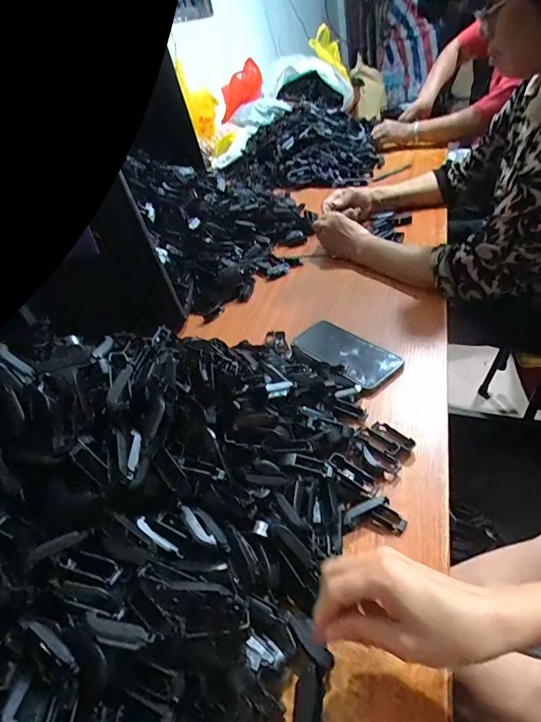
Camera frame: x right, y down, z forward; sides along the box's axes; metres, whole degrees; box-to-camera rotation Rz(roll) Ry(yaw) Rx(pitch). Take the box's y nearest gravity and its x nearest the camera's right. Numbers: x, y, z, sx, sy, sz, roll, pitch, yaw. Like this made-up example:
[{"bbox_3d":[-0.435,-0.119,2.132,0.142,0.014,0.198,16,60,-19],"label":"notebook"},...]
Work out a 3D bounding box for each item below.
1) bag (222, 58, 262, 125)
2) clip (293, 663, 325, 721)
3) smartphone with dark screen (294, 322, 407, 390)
[{"bbox_3d":[-0.120,-1.094,1.667,0.173,0.168,0.184,-11,39,3],"label":"bag"},{"bbox_3d":[0.029,0.260,0.313,0.021,0.005,0.048,1,41,18],"label":"clip"},{"bbox_3d":[0.109,-0.015,0.598,0.080,0.015,0.161,-34,43,-23],"label":"smartphone with dark screen"}]

